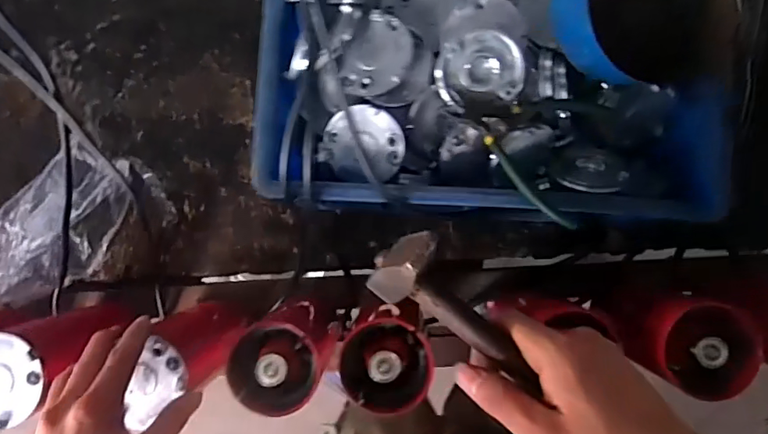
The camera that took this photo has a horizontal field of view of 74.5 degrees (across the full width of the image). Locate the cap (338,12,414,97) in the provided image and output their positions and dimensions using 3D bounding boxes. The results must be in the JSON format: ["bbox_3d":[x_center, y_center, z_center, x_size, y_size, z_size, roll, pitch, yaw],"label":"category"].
[{"bbox_3d":[-0.005,-0.143,0.457,0.058,0.028,0.073,17,88,4],"label":"cap"}]

